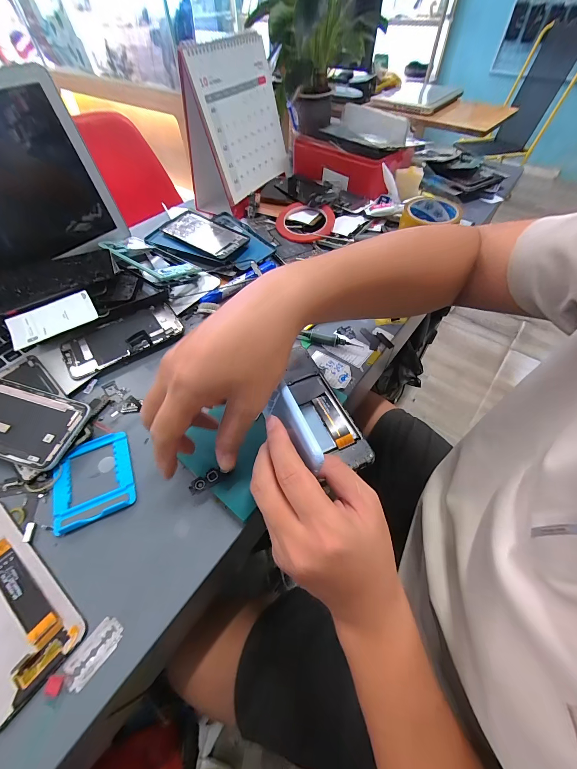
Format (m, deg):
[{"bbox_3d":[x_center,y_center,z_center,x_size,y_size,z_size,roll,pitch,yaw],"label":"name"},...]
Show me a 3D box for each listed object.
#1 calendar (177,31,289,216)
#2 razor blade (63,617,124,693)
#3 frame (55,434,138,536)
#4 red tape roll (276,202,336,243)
[{"bbox_3d":[-0.088,-0.501,0.562,0.106,0.203,0.218,29,59,20],"label":"calendar"},{"bbox_3d":[-0.143,0.196,0.215,0.022,0.004,0.039,32,60,21],"label":"razor blade"},{"bbox_3d":[-0.191,0.091,0.286,0.070,0.011,0.084,-20,56,-14],"label":"frame"},{"bbox_3d":[0.030,-0.305,0.546,0.109,0.024,0.114,0,54,0],"label":"red tape roll"}]

